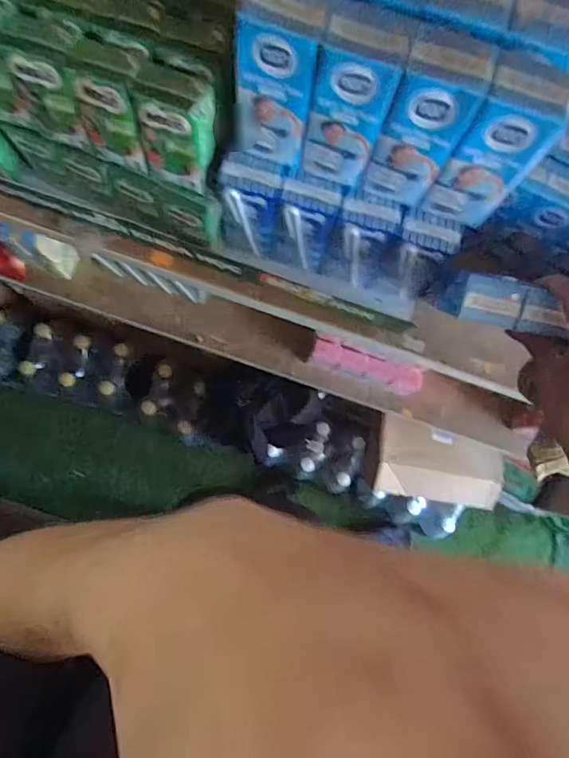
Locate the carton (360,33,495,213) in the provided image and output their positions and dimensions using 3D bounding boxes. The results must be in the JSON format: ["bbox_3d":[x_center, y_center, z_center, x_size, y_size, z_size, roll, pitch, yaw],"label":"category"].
[{"bbox_3d":[0.092,-0.174,0.332,0.050,0.113,0.043,14,82,-3],"label":"carton"}]

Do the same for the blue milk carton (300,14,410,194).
[{"bbox_3d":[0.042,-0.183,0.335,0.051,0.118,0.032,17,81,-2],"label":"blue milk carton"}]

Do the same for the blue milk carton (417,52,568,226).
[{"bbox_3d":[0.142,-0.159,0.331,0.053,0.114,0.042,20,81,-2],"label":"blue milk carton"}]

